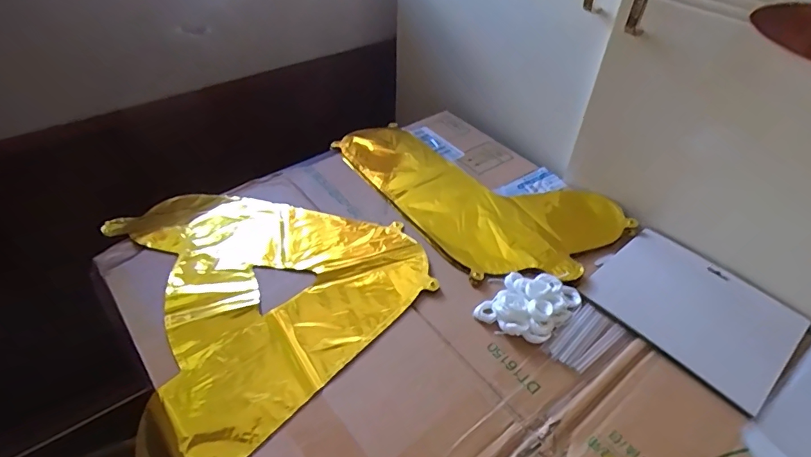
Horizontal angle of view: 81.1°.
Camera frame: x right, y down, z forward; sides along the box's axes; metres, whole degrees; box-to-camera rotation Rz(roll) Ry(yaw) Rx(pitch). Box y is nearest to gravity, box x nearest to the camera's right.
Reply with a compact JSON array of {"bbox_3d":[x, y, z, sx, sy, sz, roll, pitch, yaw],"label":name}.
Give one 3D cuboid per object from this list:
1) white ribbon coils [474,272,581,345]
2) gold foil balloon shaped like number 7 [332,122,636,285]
[{"bbox_3d":[0.135,0.080,0.509,0.074,0.020,0.100,36,53,29],"label":"white ribbon coils"},{"bbox_3d":[0.076,-0.060,0.662,0.214,0.025,0.399,-33,55,-31],"label":"gold foil balloon shaped like number 7"}]

